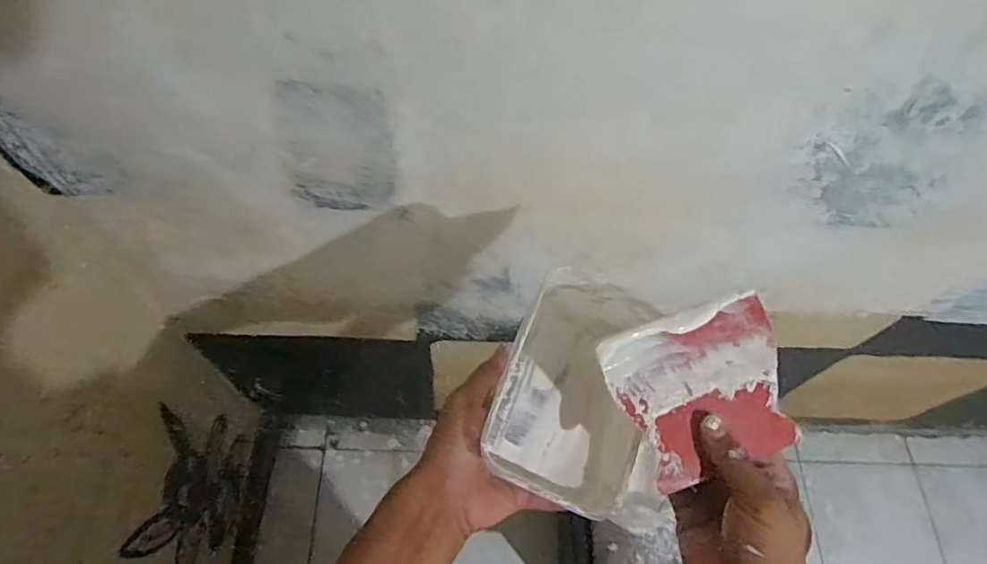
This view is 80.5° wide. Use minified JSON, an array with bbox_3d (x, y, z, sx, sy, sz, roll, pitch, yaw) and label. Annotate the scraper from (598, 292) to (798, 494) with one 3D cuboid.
[{"bbox_3d":[0.141,0.073,0.390,0.117,0.005,0.103,-17,82,-9],"label":"scraper"}]

